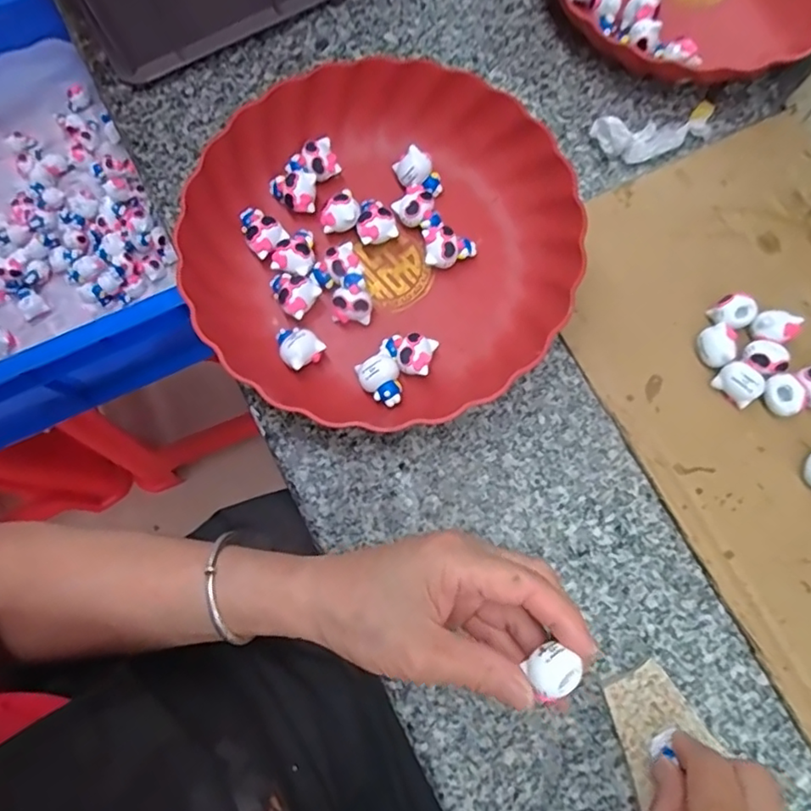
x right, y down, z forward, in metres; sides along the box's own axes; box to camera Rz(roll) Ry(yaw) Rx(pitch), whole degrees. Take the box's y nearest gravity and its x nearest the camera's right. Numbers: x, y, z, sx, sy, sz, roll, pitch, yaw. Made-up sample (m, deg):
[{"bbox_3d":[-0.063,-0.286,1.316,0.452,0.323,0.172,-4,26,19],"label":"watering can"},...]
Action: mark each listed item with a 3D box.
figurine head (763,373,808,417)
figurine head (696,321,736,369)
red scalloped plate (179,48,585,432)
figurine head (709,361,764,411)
[{"bbox_3d":[0.232,-0.006,0.357,0.021,0.018,0.025,-27,78,-5],"label":"figurine head"},{"bbox_3d":[0.197,-0.037,0.365,0.022,0.018,0.025,-27,78,-5],"label":"figurine head"},{"bbox_3d":[-0.013,-0.106,0.374,0.230,0.050,0.237,0,77,2],"label":"red scalloped plate"},{"bbox_3d":[0.206,-0.014,0.358,0.025,0.019,0.020,44,82,10],"label":"figurine head"}]

